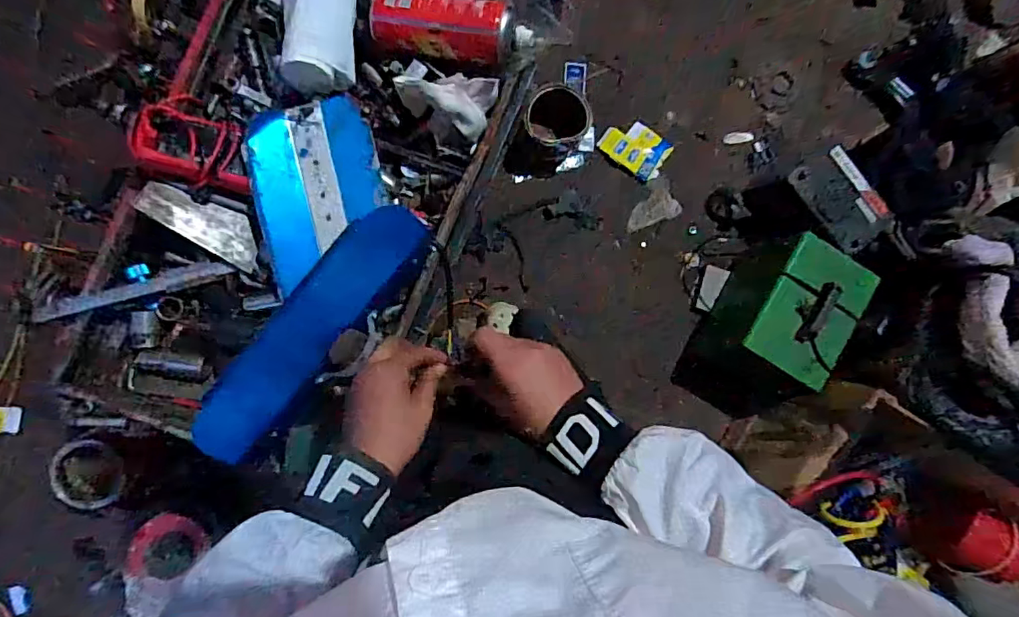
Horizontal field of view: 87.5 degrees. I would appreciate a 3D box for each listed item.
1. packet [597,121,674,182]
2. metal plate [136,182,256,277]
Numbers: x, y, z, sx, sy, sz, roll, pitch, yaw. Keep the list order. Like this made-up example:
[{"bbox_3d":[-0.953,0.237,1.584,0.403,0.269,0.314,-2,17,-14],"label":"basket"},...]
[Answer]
[{"bbox_3d":[0.338,-0.432,1.423,0.174,0.033,0.118,31,87,-4],"label":"packet"},{"bbox_3d":[-0.352,-0.102,0.625,0.136,0.010,0.061,36,50,-28],"label":"metal plate"}]

